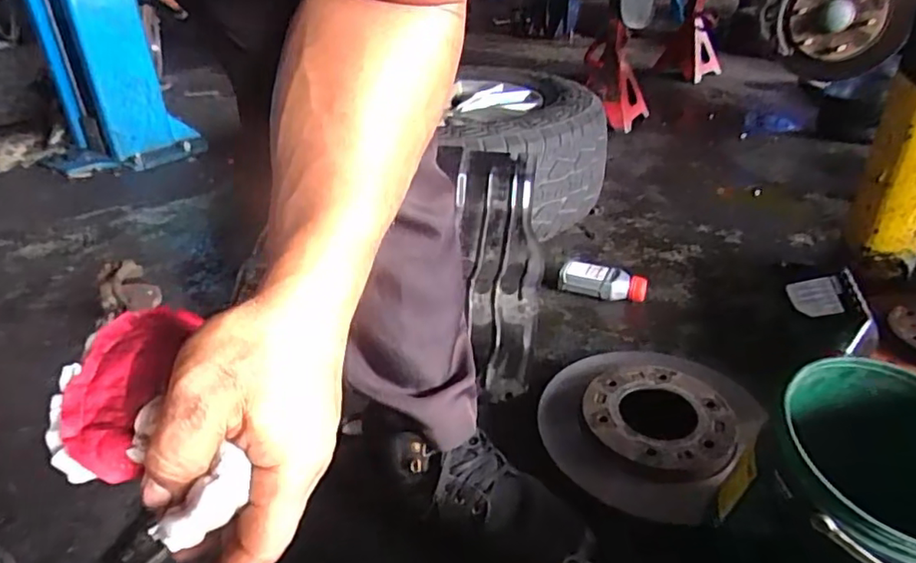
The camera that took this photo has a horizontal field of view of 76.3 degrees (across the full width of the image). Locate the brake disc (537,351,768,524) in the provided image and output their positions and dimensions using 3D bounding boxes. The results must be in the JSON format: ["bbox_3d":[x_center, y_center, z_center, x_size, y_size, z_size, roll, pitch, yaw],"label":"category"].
[{"bbox_3d":[0.236,0.170,0.747,0.245,0.066,0.267,0,29,0],"label":"brake disc"}]

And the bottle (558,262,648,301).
[{"bbox_3d":[0.255,0.007,1.036,0.151,0.052,0.073,15,33,25],"label":"bottle"}]

